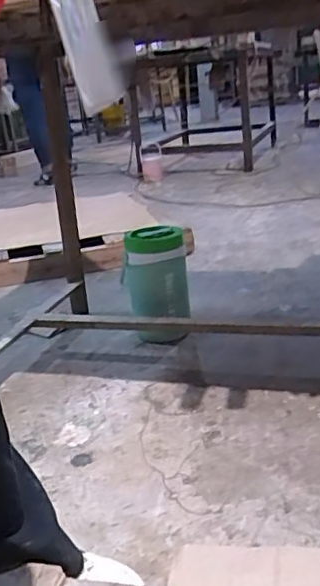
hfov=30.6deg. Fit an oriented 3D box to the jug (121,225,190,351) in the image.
[{"bbox_3d":[-0.010,-0.014,1.517,0.164,0.297,0.133,-6,20,1],"label":"jug"}]

